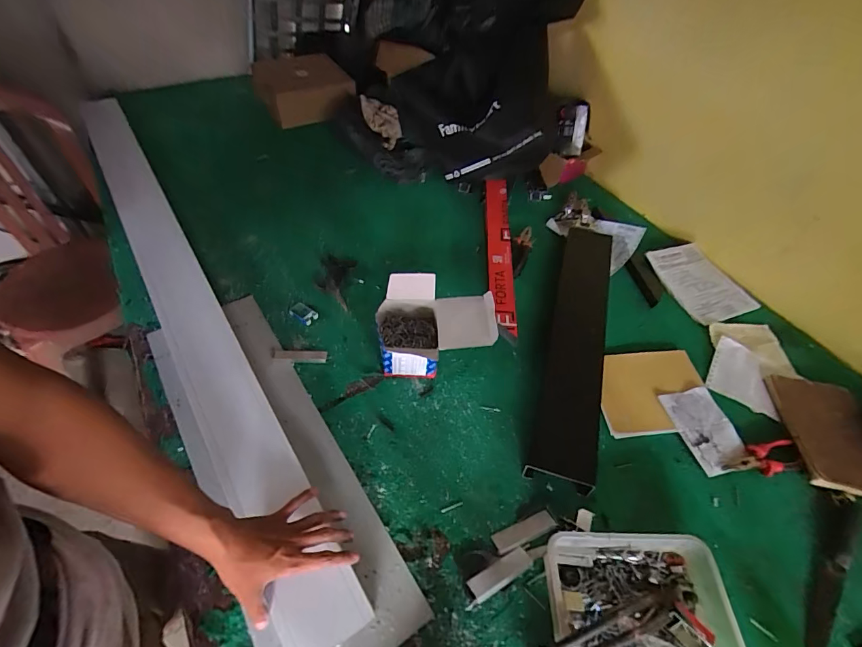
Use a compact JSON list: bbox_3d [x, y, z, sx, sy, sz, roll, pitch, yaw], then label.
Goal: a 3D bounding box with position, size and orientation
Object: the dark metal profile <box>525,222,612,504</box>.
[{"bbox_3d":[0.294,0.005,0.836,0.108,0.033,0.632,16,51,8],"label":"dark metal profile"}]

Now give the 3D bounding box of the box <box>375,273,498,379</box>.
[{"bbox_3d":[0.006,0.012,0.754,0.196,0.124,0.140,4,50,-2],"label":"box"}]

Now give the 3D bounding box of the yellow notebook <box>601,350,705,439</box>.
[{"bbox_3d":[0.401,0.118,0.766,0.221,0.021,0.161,-4,51,-8],"label":"yellow notebook"}]

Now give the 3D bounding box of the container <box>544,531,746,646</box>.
[{"bbox_3d":[0.265,0.366,0.538,0.238,0.066,0.171,3,51,-2],"label":"container"}]

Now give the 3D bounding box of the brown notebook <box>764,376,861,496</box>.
[{"bbox_3d":[0.693,0.188,0.732,0.141,0.027,0.210,9,51,2],"label":"brown notebook"}]

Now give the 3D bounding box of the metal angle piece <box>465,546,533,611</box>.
[{"bbox_3d":[0.090,0.343,0.570,0.104,0.016,0.030,-22,56,-21],"label":"metal angle piece"}]

